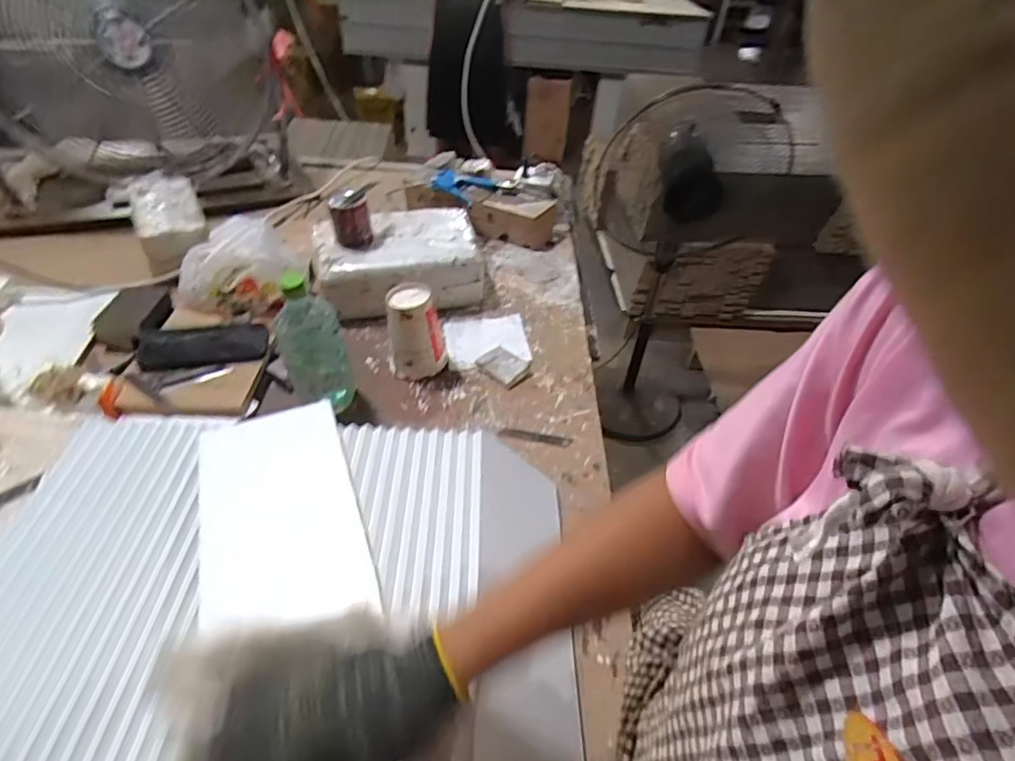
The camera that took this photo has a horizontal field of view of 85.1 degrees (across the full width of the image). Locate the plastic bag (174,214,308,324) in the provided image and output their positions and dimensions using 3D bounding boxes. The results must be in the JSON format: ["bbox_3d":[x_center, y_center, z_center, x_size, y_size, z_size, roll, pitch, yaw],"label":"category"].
[{"bbox_3d":[-0.443,-0.193,0.901,0.184,0.112,0.187,2,44,-4],"label":"plastic bag"}]

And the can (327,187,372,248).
[{"bbox_3d":[-0.261,-0.273,0.917,0.065,0.081,0.066,-10,46,-16],"label":"can"}]

